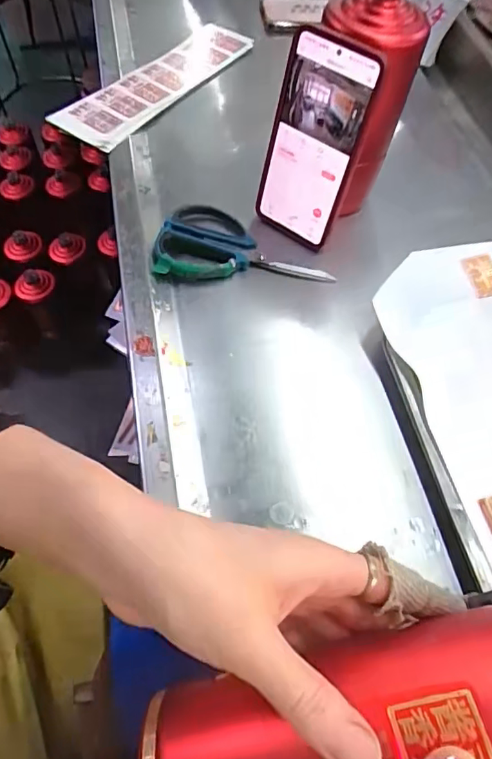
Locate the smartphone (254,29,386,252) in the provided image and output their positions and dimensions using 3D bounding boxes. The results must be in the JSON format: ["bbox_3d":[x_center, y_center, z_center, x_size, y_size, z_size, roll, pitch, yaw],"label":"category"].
[{"bbox_3d":[0.054,-0.199,0.442,0.079,0.162,0.009,35,50,17],"label":"smartphone"}]

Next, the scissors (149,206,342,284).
[{"bbox_3d":[-0.003,-0.131,0.482,0.159,0.015,0.087,0,59,-2],"label":"scissors"}]

